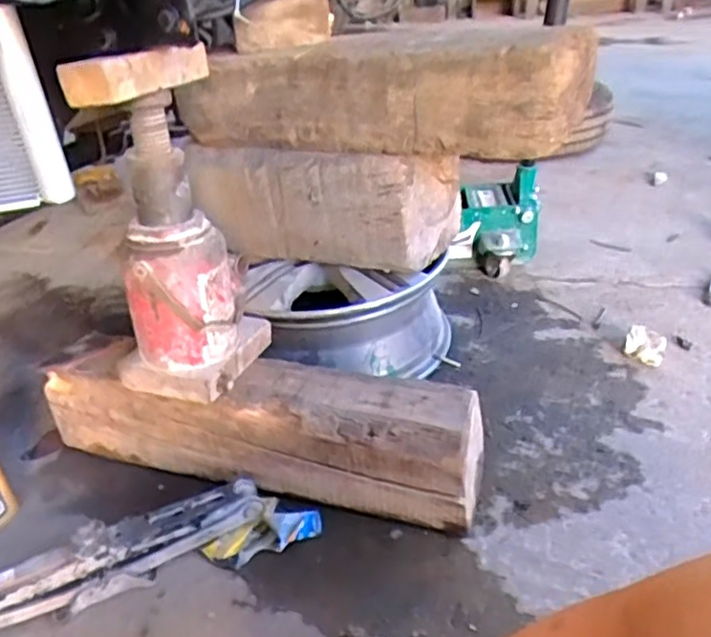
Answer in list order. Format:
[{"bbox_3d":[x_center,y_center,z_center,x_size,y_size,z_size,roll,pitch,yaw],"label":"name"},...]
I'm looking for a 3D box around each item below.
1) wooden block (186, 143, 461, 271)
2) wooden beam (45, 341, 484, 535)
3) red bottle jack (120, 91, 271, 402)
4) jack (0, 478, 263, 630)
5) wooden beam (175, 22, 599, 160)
[{"bbox_3d":[-0.065,-0.207,1.066,0.424,0.177,0.158,12,34,25],"label":"wooden block"},{"bbox_3d":[-0.138,0.149,0.918,0.623,0.147,0.140,7,32,17],"label":"wooden beam"},{"bbox_3d":[-0.232,-0.089,0.842,0.140,0.353,0.171,9,33,21],"label":"red bottle jack"},{"bbox_3d":[-0.310,0.294,0.773,0.398,0.071,0.059,-16,33,-19],"label":"jack"},{"bbox_3d":[0.020,-0.333,0.921,0.576,0.152,0.145,12,34,25],"label":"wooden beam"}]

